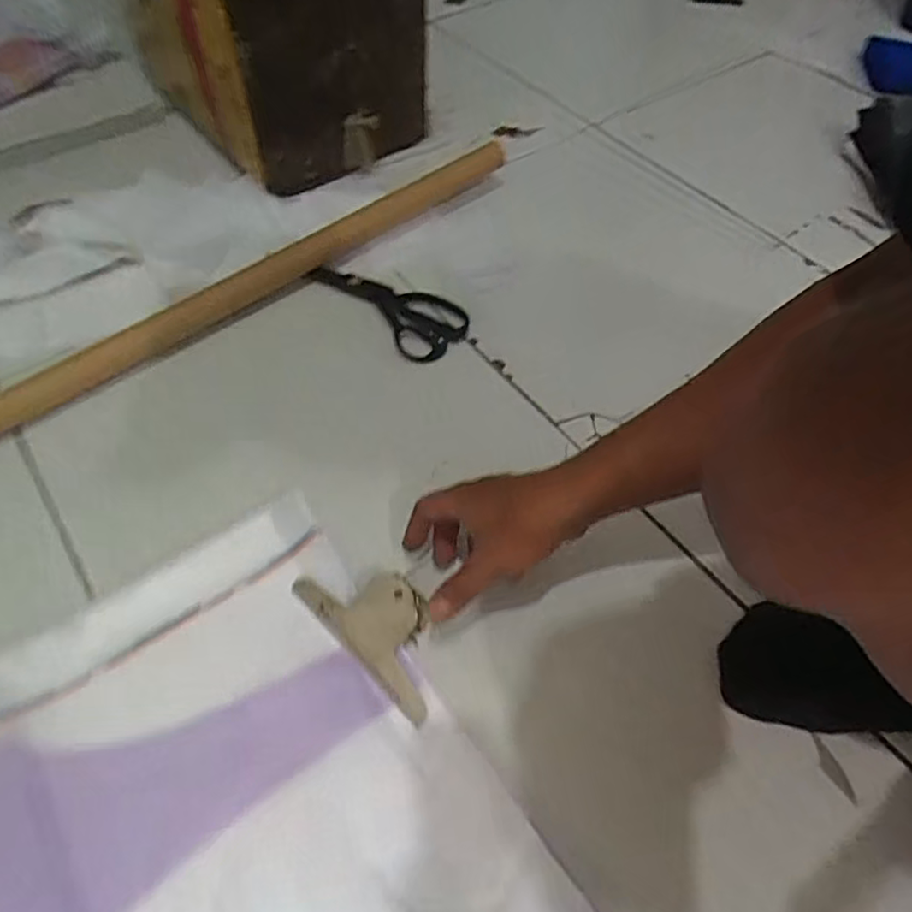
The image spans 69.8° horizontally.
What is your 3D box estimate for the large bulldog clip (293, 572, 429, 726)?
[{"bbox_3d":[-0.056,0.119,0.473,0.058,0.036,0.133,-38,65,-24],"label":"large bulldog clip"}]

